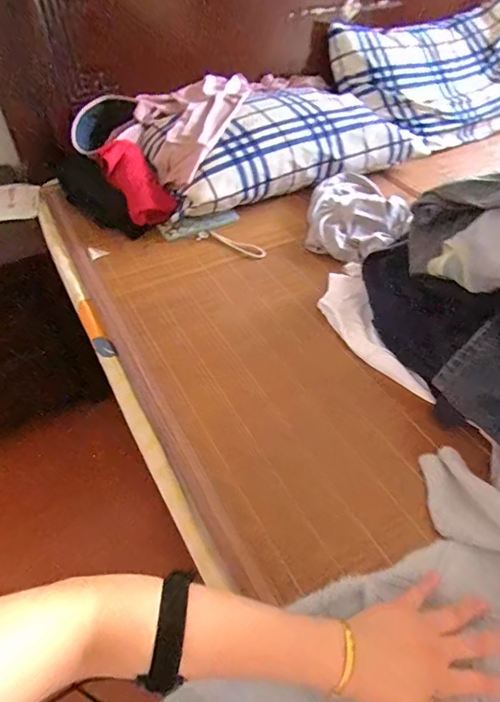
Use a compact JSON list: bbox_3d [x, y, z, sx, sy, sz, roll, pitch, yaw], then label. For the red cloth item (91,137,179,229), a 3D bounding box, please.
[{"bbox_3d":[-0.228,-0.337,0.876,0.100,0.051,0.186,-39,96,-29],"label":"red cloth item"}]

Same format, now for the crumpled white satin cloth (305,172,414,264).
[{"bbox_3d":[0.210,-0.279,0.882,0.195,0.072,0.233,17,50,15],"label":"crumpled white satin cloth"}]

